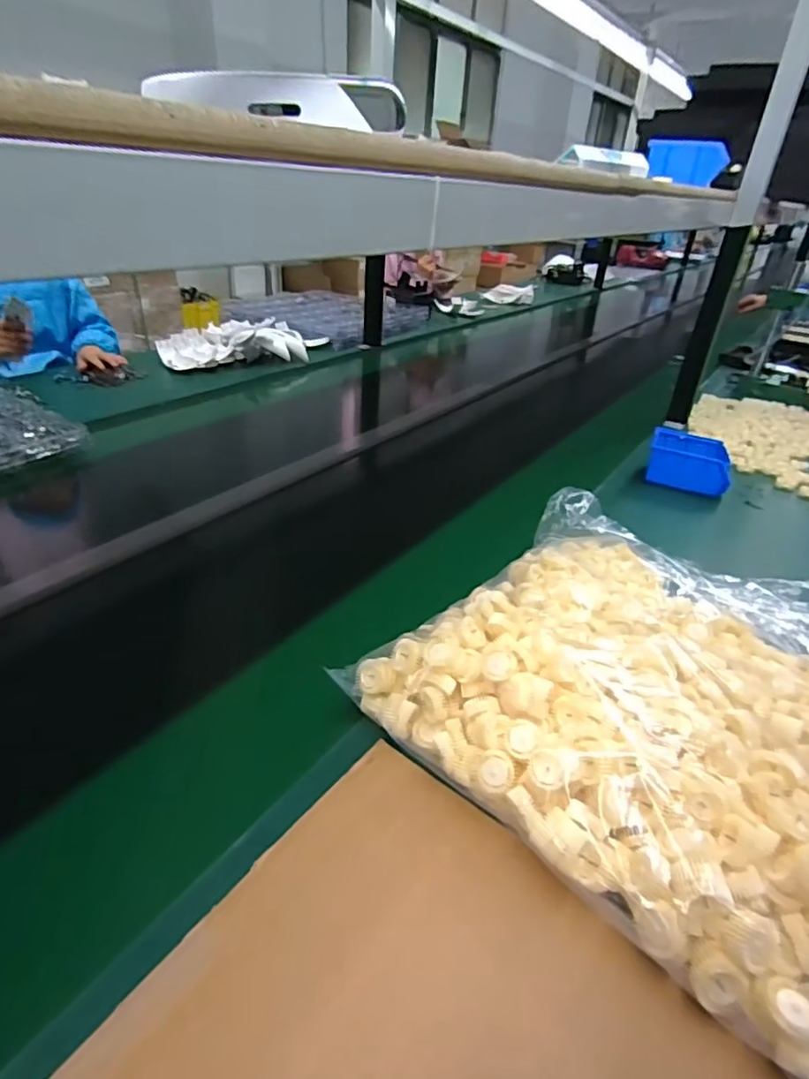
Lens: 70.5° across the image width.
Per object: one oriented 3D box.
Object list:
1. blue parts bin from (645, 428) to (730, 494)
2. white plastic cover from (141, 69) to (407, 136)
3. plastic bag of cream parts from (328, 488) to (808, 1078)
[{"bbox_3d":[0.510,-0.143,1.027,0.132,0.062,0.124,16,34,17],"label":"blue parts bin"},{"bbox_3d":[-0.105,-0.362,0.468,0.212,0.035,0.060,2,32,-3],"label":"white plastic cover"},{"bbox_3d":[0.241,0.119,0.563,0.400,0.078,0.472,28,39,32],"label":"plastic bag of cream parts"}]

